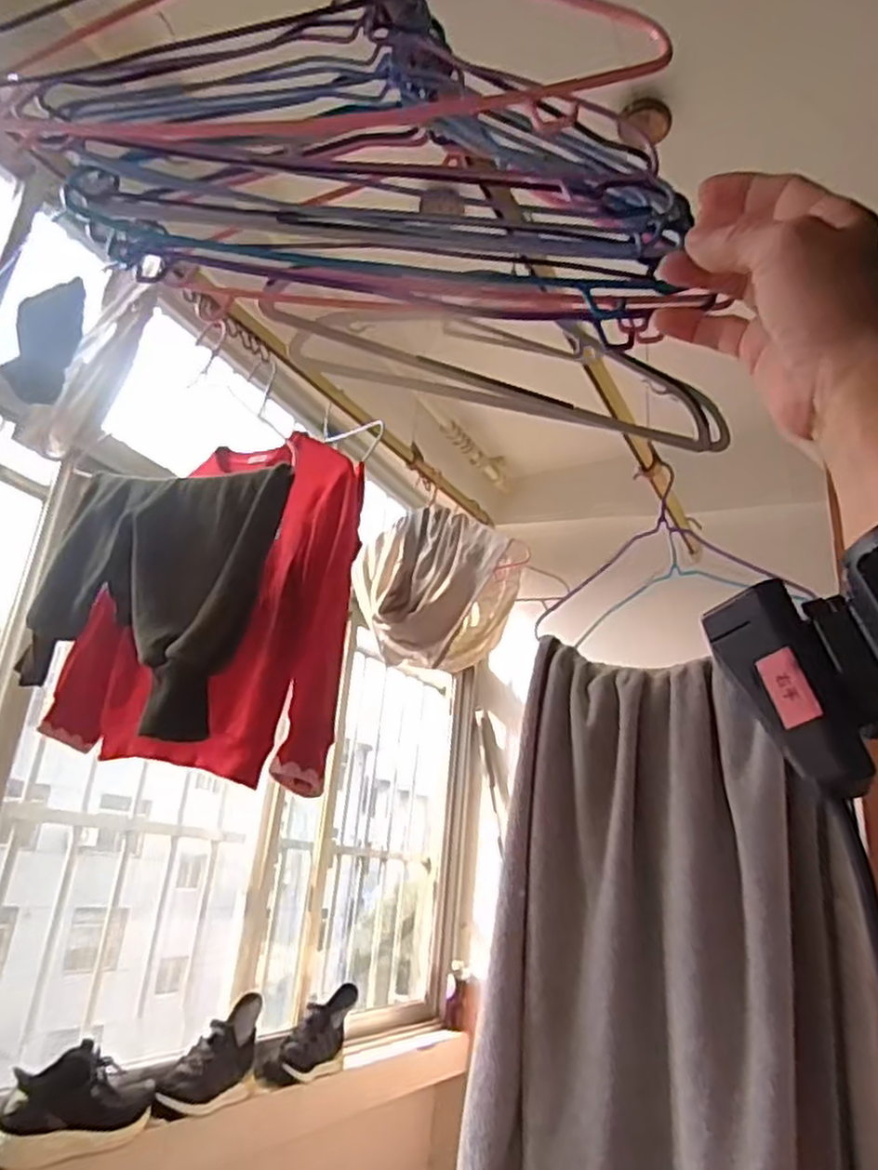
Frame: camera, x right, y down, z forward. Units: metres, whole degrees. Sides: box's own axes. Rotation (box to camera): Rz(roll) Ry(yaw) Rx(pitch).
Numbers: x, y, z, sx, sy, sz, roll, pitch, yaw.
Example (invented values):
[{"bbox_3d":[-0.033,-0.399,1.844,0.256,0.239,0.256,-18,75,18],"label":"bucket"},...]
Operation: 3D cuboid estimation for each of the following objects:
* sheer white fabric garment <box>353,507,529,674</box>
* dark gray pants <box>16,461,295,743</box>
[{"bbox_3d":[-0.004,0.021,1.396,0.311,0.257,0.234,3,-23,5],"label":"sheer white fabric garment"},{"bbox_3d":[-0.336,0.020,0.830,0.360,0.288,0.090,-13,-29,37],"label":"dark gray pants"}]

